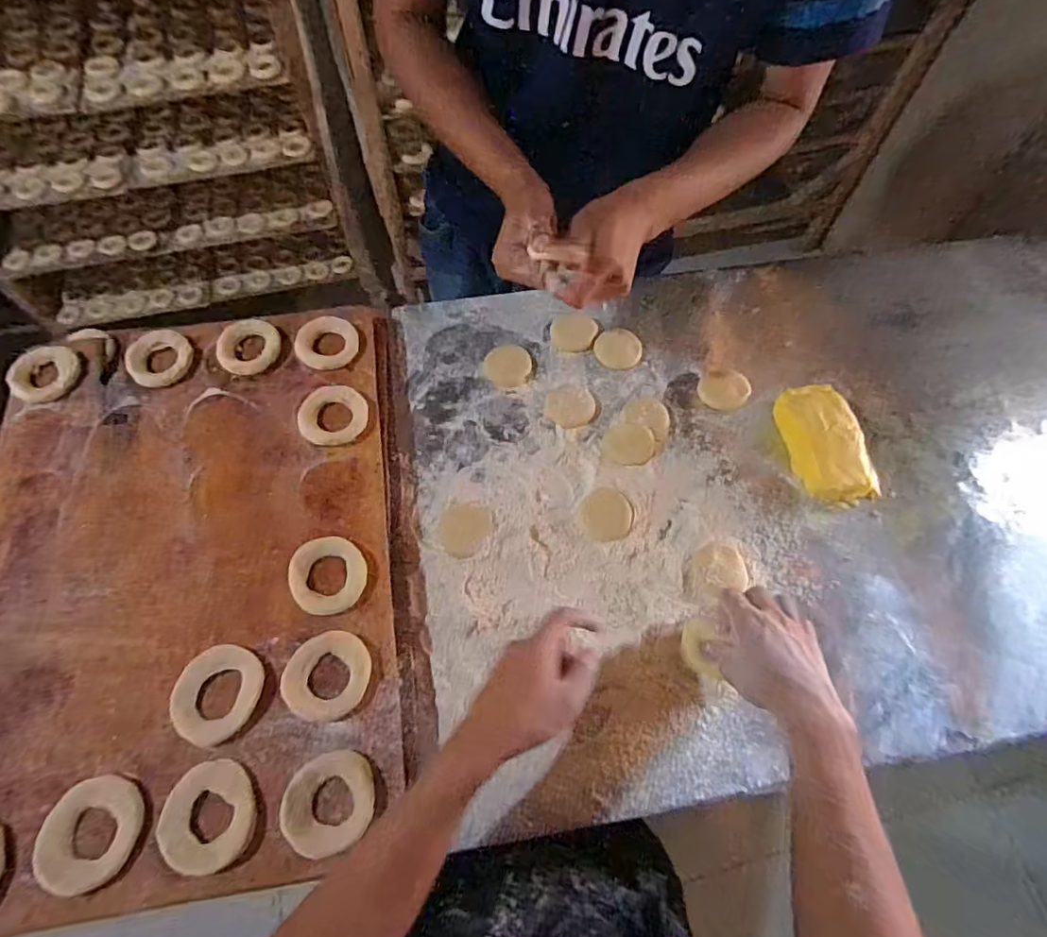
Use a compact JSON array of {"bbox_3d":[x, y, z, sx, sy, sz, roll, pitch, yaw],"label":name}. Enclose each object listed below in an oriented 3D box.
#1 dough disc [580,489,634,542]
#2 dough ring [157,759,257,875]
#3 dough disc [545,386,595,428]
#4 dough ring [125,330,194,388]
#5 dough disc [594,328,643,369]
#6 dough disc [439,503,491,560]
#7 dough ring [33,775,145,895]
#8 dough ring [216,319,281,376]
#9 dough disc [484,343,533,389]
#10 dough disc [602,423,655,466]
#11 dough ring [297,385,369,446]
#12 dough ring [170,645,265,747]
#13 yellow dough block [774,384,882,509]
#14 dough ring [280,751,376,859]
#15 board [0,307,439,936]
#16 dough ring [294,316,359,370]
[{"bbox_3d":[0.094,0.052,0.633,0.056,0.004,0.062,17,65,8],"label":"dough disc"},{"bbox_3d":[-0.266,0.293,0.470,0.073,0.012,0.080,-18,66,-9],"label":"dough ring"},{"bbox_3d":[0.059,-0.078,0.703,0.060,0.004,0.059,0,64,0],"label":"dough disc"},{"bbox_3d":[-0.436,-0.133,0.670,0.073,0.016,0.066,-35,69,-16],"label":"dough ring"},{"bbox_3d":[0.125,-0.158,0.736,0.060,0.004,0.060,0,64,0],"label":"dough disc"},{"bbox_3d":[-0.066,0.069,0.626,0.054,0.006,0.065,7,64,3],"label":"dough disc"},{"bbox_3d":[-0.363,0.306,0.470,0.076,0.012,0.079,-22,66,-11],"label":"dough ring"},{"bbox_3d":[-0.334,-0.148,0.682,0.074,0.022,0.071,0,64,0],"label":"dough ring"},{"bbox_3d":[-0.021,-0.135,0.731,0.060,0.006,0.061,0,64,0],"label":"dough disc"},{"bbox_3d":[0.127,-0.031,0.671,0.060,0.008,0.053,23,66,10],"label":"dough disc"},{"bbox_3d":[-0.220,-0.062,0.642,0.076,0.011,0.074,0,64,0],"label":"dough ring"},{"bbox_3d":[-0.283,0.207,0.515,0.075,0.008,0.082,0,64,0],"label":"dough ring"},{"bbox_3d":[0.355,-0.032,0.659,0.083,0.040,0.154,-9,64,-5],"label":"yellow dough block"},{"bbox_3d":[-0.167,0.287,0.480,0.074,0.012,0.075,0,64,0],"label":"dough ring"},{"bbox_3d":[-0.349,0.090,0.583,0.456,0.038,0.605,-9,64,-5],"label":"board"},{"bbox_3d":[-0.242,-0.154,0.691,0.072,0.020,0.076,0,64,0],"label":"dough ring"}]

